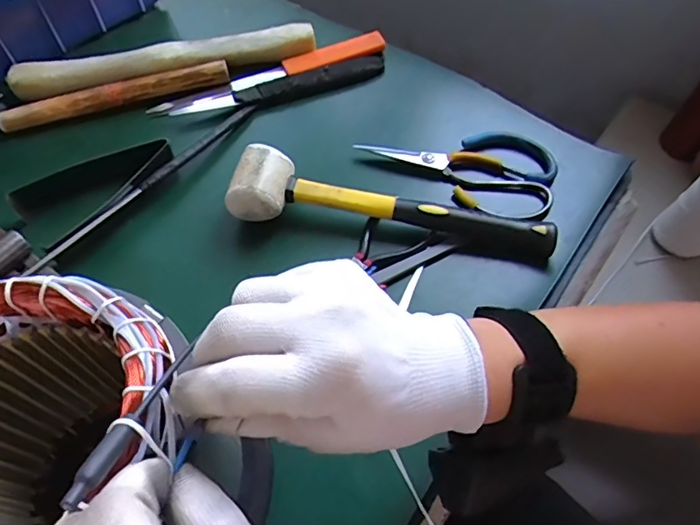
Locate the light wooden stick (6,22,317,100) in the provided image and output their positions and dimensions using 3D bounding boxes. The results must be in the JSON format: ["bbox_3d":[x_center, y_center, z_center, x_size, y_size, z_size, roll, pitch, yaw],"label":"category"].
[{"bbox_3d":[-0.197,-0.215,0.558,0.317,0.037,0.026,-11,59,-7],"label":"light wooden stick"}]

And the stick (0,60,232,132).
[{"bbox_3d":[-0.246,-0.176,0.545,0.238,0.024,0.020,-16,60,-10],"label":"stick"}]

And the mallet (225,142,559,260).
[{"bbox_3d":[0.037,-0.049,0.448,0.281,0.049,0.061,8,59,5],"label":"mallet"}]

